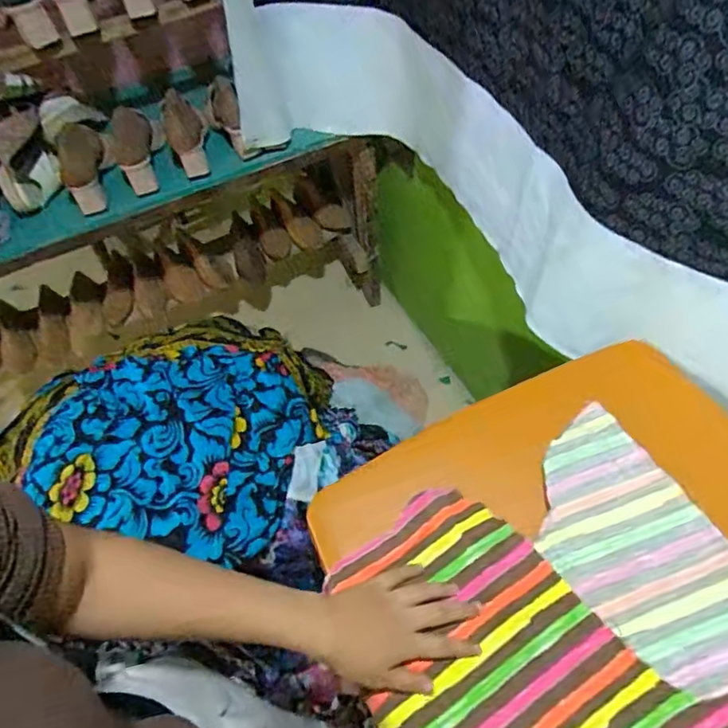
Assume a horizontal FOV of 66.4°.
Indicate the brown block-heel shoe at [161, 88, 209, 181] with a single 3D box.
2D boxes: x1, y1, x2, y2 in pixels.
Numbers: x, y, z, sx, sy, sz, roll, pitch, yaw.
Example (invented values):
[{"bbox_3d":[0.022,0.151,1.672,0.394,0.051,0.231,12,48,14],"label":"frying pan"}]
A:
[{"bbox_3d":[-0.353,-0.448,1.094,0.079,0.087,0.158,-18,57,-8],"label":"brown block-heel shoe"}]

